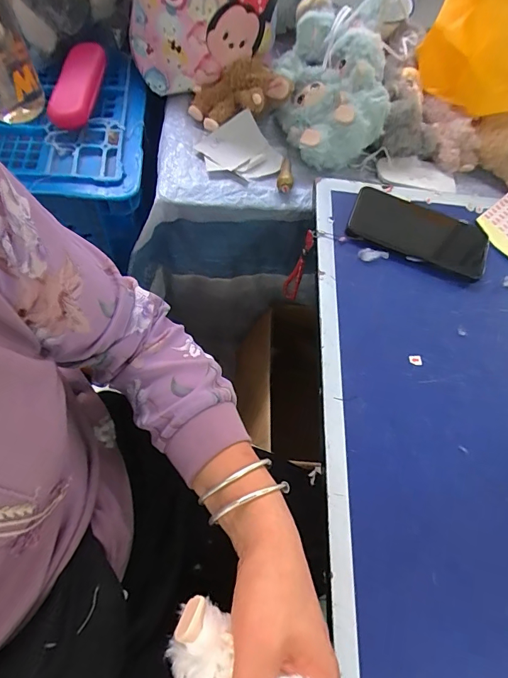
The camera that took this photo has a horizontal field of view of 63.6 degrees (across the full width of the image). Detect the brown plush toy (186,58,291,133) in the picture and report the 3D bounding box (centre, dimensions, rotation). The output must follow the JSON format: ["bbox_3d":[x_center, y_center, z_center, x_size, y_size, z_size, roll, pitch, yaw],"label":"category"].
[{"bbox_3d":[-0.022,-0.336,0.563,0.132,0.047,0.079,-16,68,-13],"label":"brown plush toy"}]

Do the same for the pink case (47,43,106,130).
[{"bbox_3d":[-0.227,-0.330,0.531,0.050,0.016,0.127,12,77,2],"label":"pink case"}]

